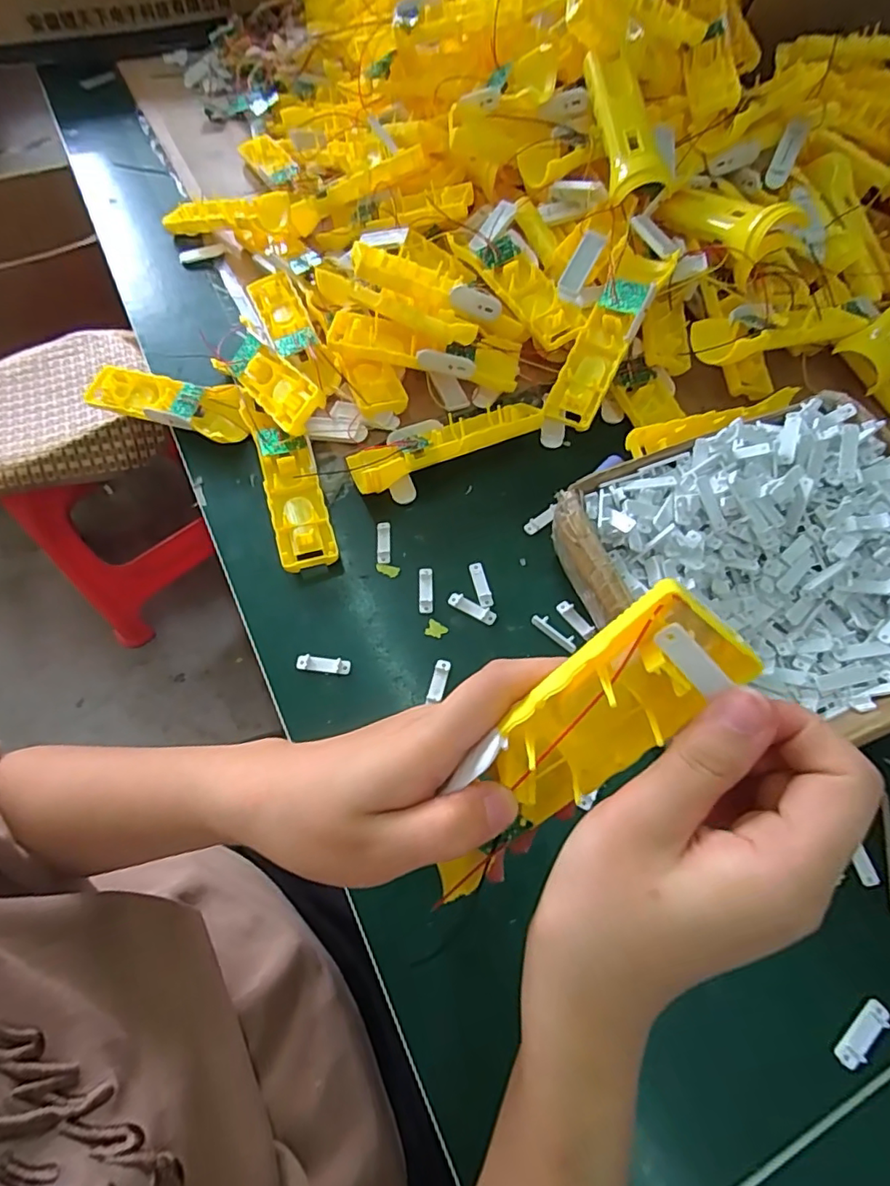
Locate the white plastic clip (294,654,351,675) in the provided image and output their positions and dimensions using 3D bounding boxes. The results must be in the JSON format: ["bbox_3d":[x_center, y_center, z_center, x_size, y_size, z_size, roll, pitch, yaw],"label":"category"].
[{"bbox_3d":[-0.085,0.051,0.396,0.038,0.004,0.010,7,63,4],"label":"white plastic clip"}]

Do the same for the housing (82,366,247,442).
[{"bbox_3d":[-0.246,-0.170,0.498,0.161,0.027,0.045,19,64,10],"label":"housing"}]

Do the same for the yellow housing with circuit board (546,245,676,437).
[{"bbox_3d":[0.135,-0.215,0.473,0.041,0.020,0.156,29,93,15],"label":"yellow housing with circuit board"}]

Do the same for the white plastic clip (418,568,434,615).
[{"bbox_3d":[-0.014,-0.002,0.423,0.011,0.004,0.037,-2,62,0],"label":"white plastic clip"}]

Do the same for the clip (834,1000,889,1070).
[{"bbox_3d":[0.217,0.229,0.293,0.037,0.005,0.011,-35,67,-16],"label":"clip"}]

